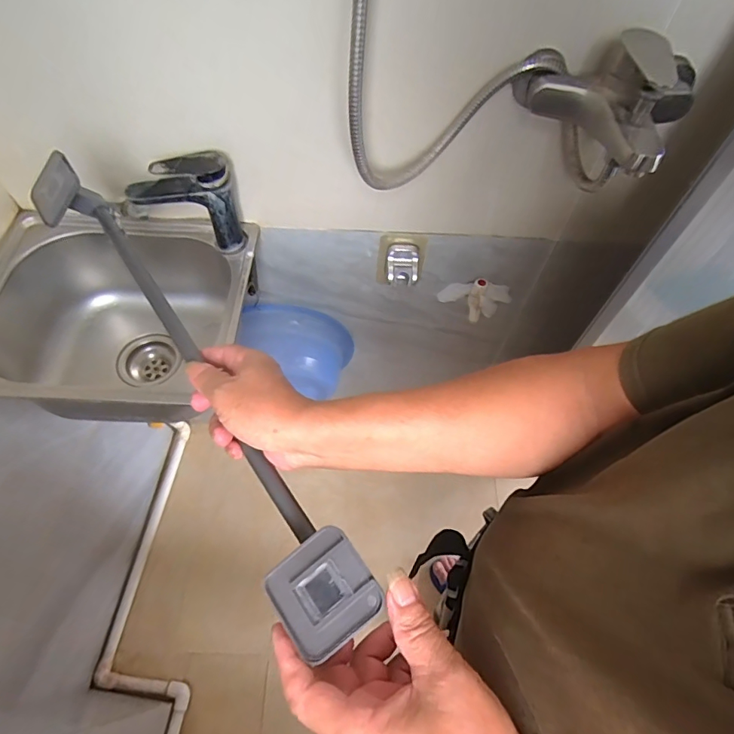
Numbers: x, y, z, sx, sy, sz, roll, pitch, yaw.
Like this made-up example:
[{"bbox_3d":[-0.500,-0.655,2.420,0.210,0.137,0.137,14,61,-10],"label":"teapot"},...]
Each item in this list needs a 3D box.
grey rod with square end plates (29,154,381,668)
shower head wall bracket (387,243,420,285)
[{"bbox_3d":[-0.164,-0.015,0.384,0.059,0.076,0.514,-32,62,-20],"label":"grey rod with square end plates"},{"bbox_3d":[0.061,-0.169,0.803,0.057,0.063,0.053,3,59,-1],"label":"shower head wall bracket"}]

